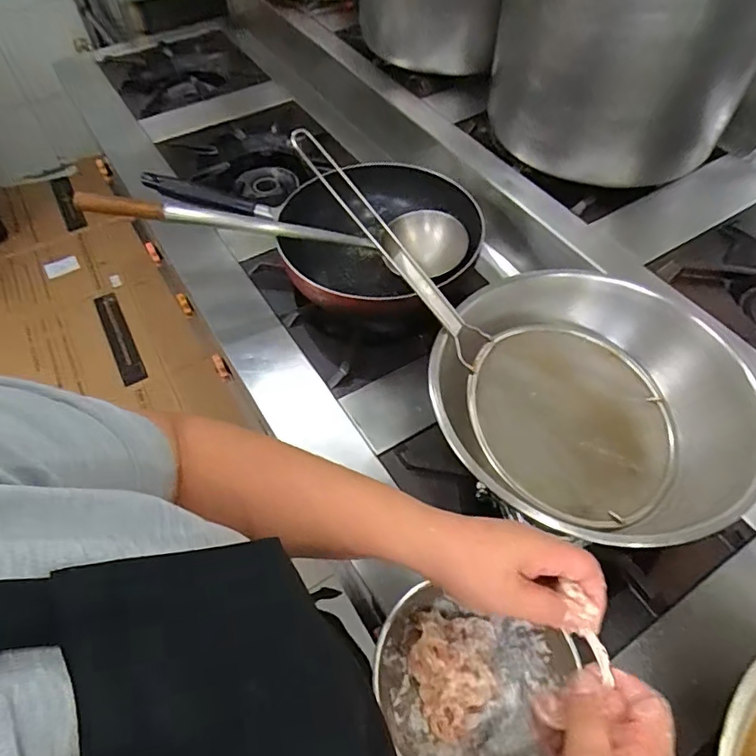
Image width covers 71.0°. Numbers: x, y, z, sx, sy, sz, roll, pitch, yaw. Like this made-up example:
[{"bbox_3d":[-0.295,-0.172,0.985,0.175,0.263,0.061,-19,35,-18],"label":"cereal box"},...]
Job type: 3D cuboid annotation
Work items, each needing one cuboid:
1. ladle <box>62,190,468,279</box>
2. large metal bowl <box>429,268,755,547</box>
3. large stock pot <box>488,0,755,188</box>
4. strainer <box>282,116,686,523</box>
[{"bbox_3d":[-0.118,-0.193,0.711,0.500,0.064,0.116,1,53,-17],"label":"ladle"},{"bbox_3d":[0.208,0.042,0.561,0.306,0.164,0.251,32,60,21],"label":"large metal bowl"},{"bbox_3d":[0.327,-0.481,0.703,0.327,0.317,0.272,5,54,4],"label":"large stock pot"},{"bbox_3d":[0.109,-0.061,0.577,0.522,0.068,0.220,44,61,-7],"label":"strainer"}]

